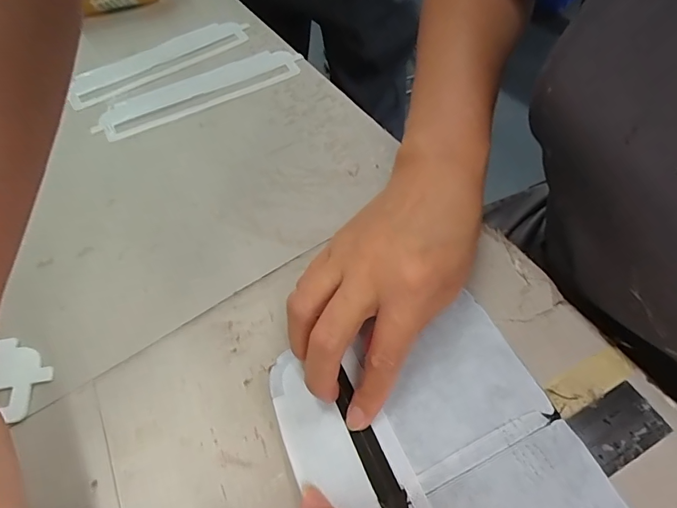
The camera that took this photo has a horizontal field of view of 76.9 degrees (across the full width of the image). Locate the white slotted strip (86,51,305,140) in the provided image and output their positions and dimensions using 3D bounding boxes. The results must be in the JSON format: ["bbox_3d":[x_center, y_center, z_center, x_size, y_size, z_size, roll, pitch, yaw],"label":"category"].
[{"bbox_3d":[-0.126,-0.150,0.391,0.188,0.004,0.050,-26,59,-12],"label":"white slotted strip"}]

